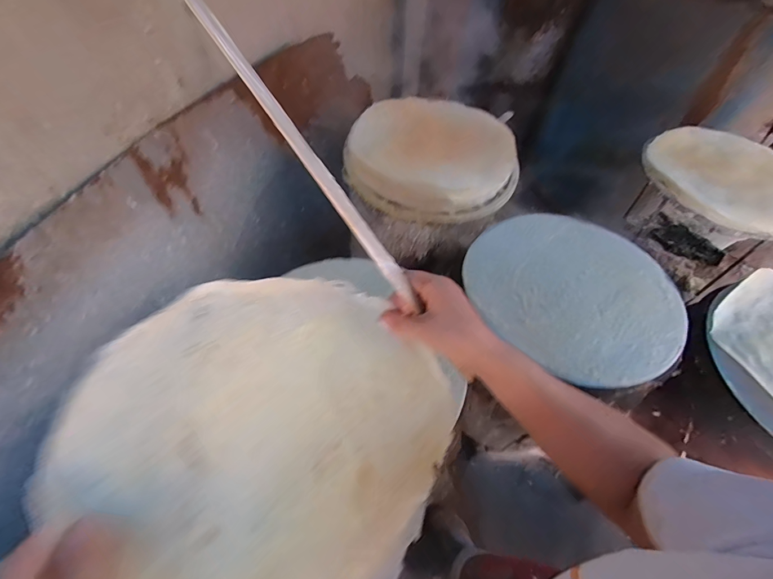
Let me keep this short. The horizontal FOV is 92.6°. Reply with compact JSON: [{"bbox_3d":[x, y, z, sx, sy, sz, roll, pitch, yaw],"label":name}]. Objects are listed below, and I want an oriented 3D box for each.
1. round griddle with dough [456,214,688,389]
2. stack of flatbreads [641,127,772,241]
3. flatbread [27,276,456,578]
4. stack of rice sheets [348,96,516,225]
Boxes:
[{"bbox_3d":[0.333,-0.008,0.661,0.345,0.017,0.355,-36,63,-25],"label":"round griddle with dough"},{"bbox_3d":[0.809,-0.263,0.868,0.372,0.046,0.368,13,55,8],"label":"stack of flatbreads"},{"bbox_3d":[-0.088,0.157,0.357,0.325,0.048,0.332,0,91,-28],"label":"flatbread"},{"bbox_3d":[0.112,-0.312,0.857,0.381,0.072,0.385,27,58,17],"label":"stack of rice sheets"}]

